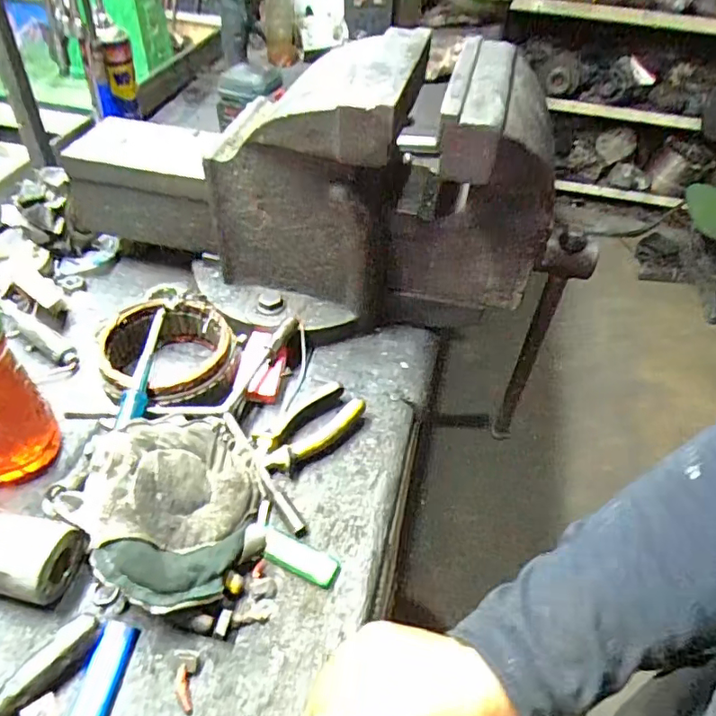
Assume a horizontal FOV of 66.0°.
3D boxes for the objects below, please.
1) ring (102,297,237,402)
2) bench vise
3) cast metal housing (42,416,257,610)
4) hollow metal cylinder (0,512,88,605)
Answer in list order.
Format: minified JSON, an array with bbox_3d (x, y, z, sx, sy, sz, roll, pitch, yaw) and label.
[{"bbox_3d":[-0.189,-0.002,0.554,0.119,0.060,0.122,2,46,-2],"label":"ring"},{"bbox_3d":[-0.037,-0.164,0.592,0.546,0.278,0.180,17,48,12],"label":"bench vise"},{"bbox_3d":[-0.149,0.112,0.434,0.143,0.083,0.144,2,46,-2],"label":"cast metal housing"},{"bbox_3d":[-0.264,0.149,0.420,0.095,0.047,0.058,14,47,10],"label":"hollow metal cylinder"}]

